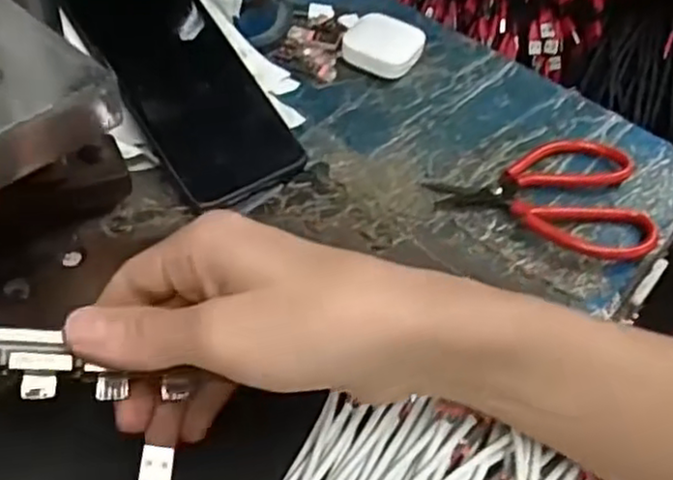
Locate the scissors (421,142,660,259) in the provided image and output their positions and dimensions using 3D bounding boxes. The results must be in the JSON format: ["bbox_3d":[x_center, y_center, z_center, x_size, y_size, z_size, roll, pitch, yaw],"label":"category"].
[{"bbox_3d":[0.117,-0.028,0.400,0.126,0.020,0.073,6,49,-2],"label":"scissors"}]

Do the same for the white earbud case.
[{"bbox_3d":[0.032,-0.128,0.472,0.050,0.019,0.048,23,51,12],"label":"white earbud case"}]

